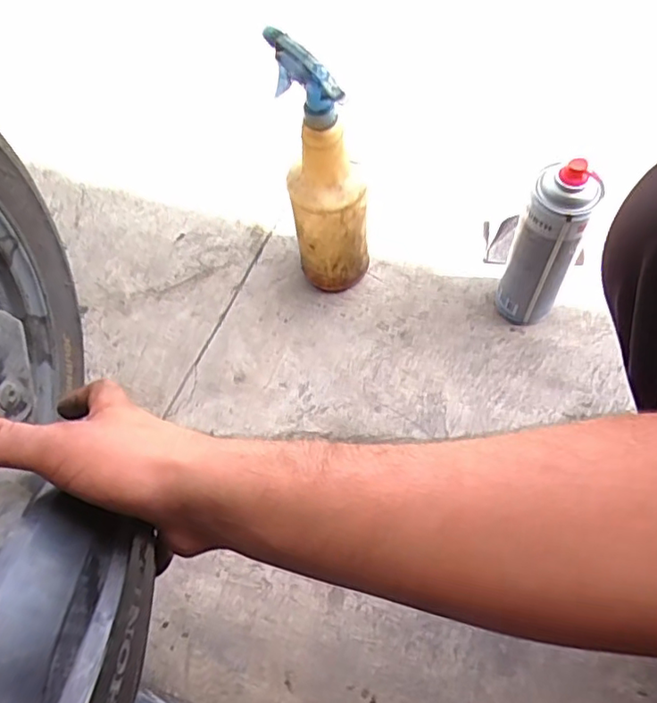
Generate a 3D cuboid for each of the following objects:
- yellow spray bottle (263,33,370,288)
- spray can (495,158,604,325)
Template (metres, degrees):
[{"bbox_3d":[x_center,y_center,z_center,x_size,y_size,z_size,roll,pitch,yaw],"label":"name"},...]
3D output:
[{"bbox_3d":[-0.001,-0.168,0.609,0.080,0.300,0.071,-6,63,0],"label":"yellow spray bottle"},{"bbox_3d":[0.215,-0.100,0.593,0.064,0.222,0.054,31,68,17],"label":"spray can"}]

